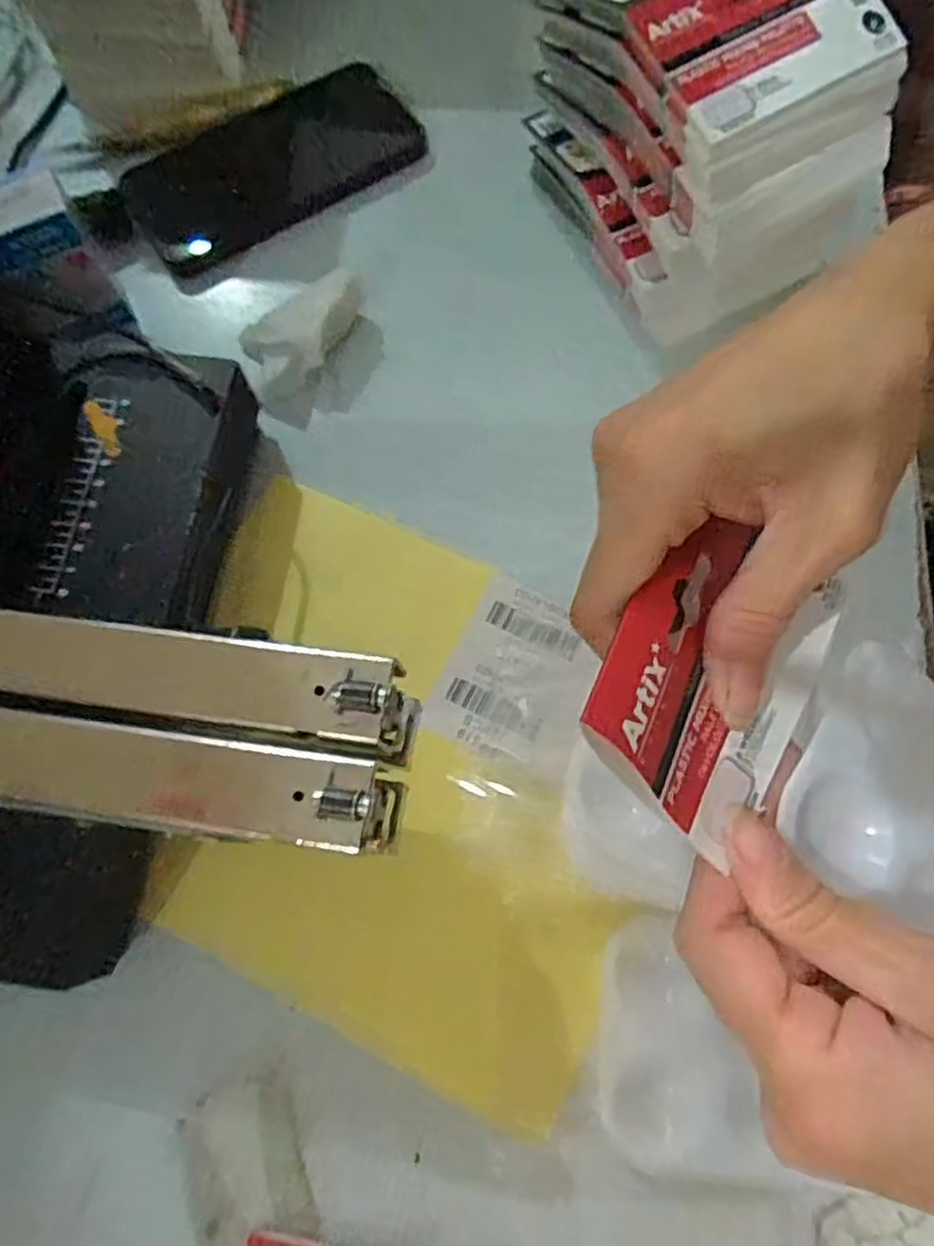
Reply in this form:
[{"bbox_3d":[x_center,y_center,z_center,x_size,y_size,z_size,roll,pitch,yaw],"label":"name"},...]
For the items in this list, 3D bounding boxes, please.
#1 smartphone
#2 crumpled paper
[{"bbox_3d":[-0.108,-0.258,0.417,0.165,0.015,0.085,-31,84,-4],"label":"smartphone"},{"bbox_3d":[-0.087,-0.148,0.374,0.049,0.025,0.081,26,73,9],"label":"crumpled paper"}]

